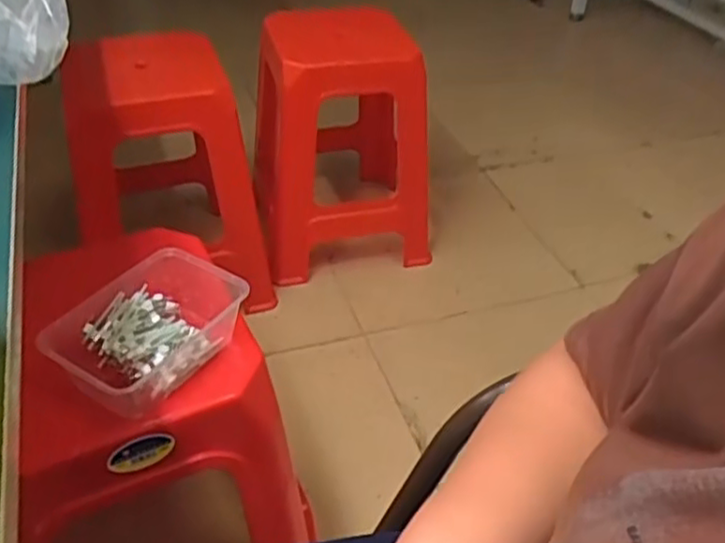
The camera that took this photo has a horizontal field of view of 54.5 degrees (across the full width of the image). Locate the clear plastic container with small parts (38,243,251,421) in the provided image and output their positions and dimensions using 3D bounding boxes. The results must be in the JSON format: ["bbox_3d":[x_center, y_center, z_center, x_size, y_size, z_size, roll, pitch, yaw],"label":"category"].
[{"bbox_3d":[-0.203,0.056,0.665,0.111,0.059,0.174,27,45,26],"label":"clear plastic container with small parts"}]

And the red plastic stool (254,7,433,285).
[{"bbox_3d":[-0.052,-0.289,1.492,0.347,0.470,0.404,-3,40,-8],"label":"red plastic stool"}]

